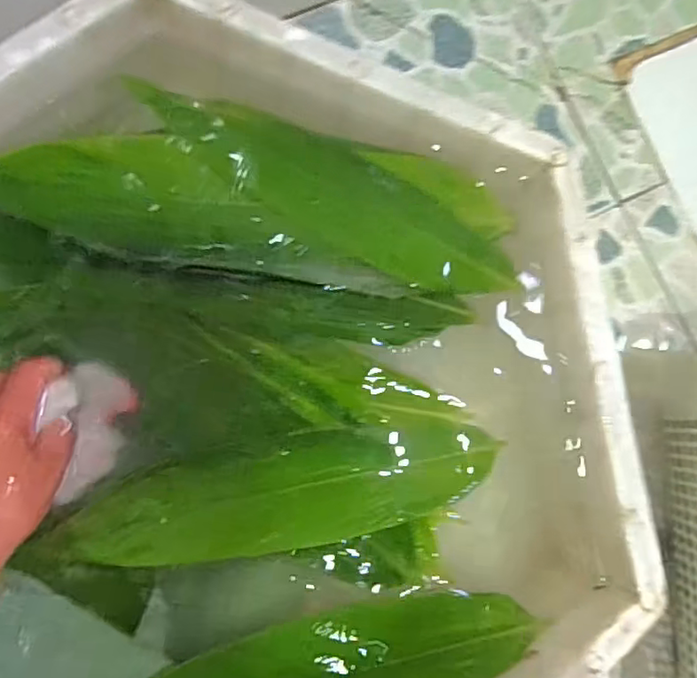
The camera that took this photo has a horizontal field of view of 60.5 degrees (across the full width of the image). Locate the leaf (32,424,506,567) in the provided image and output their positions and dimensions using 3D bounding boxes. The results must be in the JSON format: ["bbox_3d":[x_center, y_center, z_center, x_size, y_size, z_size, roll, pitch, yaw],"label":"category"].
[{"bbox_3d":[-0.044,0.109,0.414,0.294,0.020,0.071,-11,84,-8],"label":"leaf"}]

